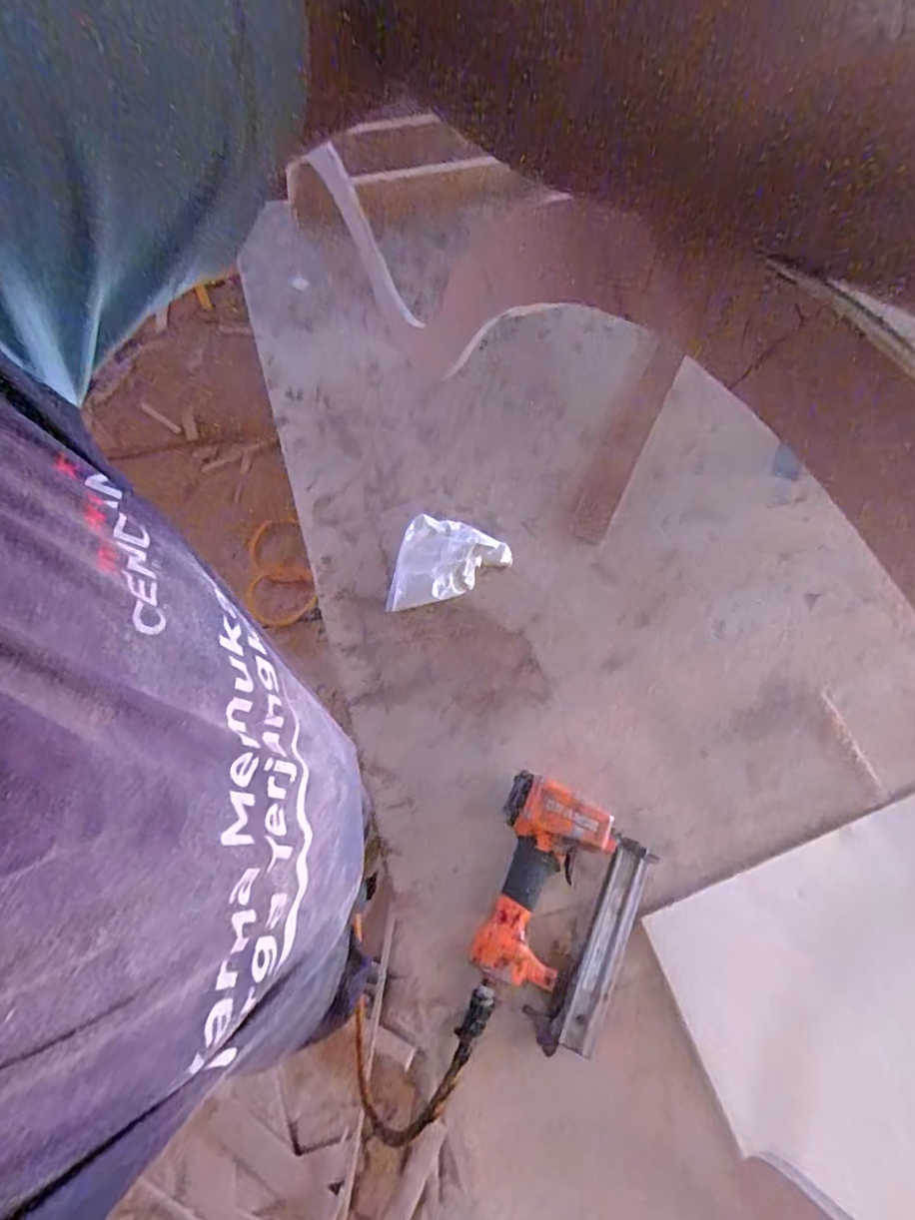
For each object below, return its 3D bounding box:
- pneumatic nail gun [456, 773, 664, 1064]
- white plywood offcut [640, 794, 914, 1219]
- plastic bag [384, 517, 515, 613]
[{"bbox_3d":[0.102,0.309,0.611,0.162,0.058,0.247,18,66,7],"label":"pneumatic nail gun"},{"bbox_3d":[0.432,0.398,0.586,0.389,0.023,0.325,-18,53,-12],"label":"white plywood offcut"},{"bbox_3d":[-0.012,-0.070,0.782,0.164,0.055,0.117,-5,66,-5],"label":"plastic bag"}]

